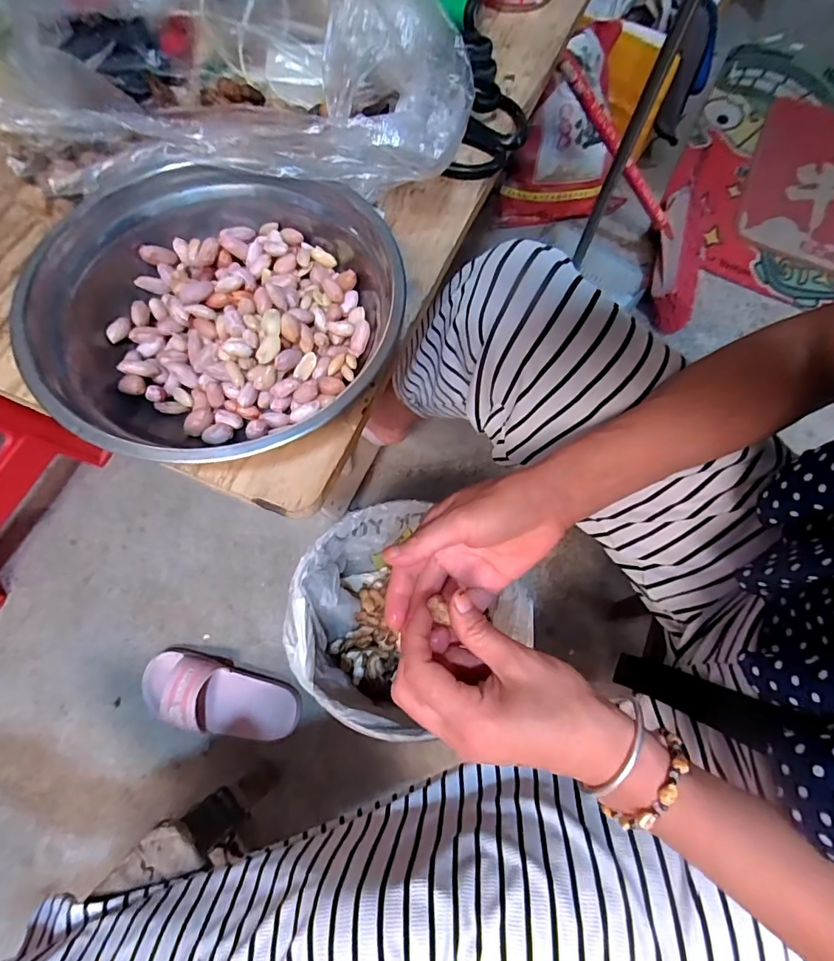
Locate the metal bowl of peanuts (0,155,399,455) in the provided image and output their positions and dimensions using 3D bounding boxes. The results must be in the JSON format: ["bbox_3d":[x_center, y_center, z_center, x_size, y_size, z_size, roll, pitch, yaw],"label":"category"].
[{"bbox_3d":[-0.112,-0.096,0.274,0.202,0.057,0.192,0,70,-1],"label":"metal bowl of peanuts"}]

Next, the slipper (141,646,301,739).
[{"bbox_3d":[-0.299,0.320,0.696,0.240,0.063,0.103,8,70,2],"label":"slipper"}]

